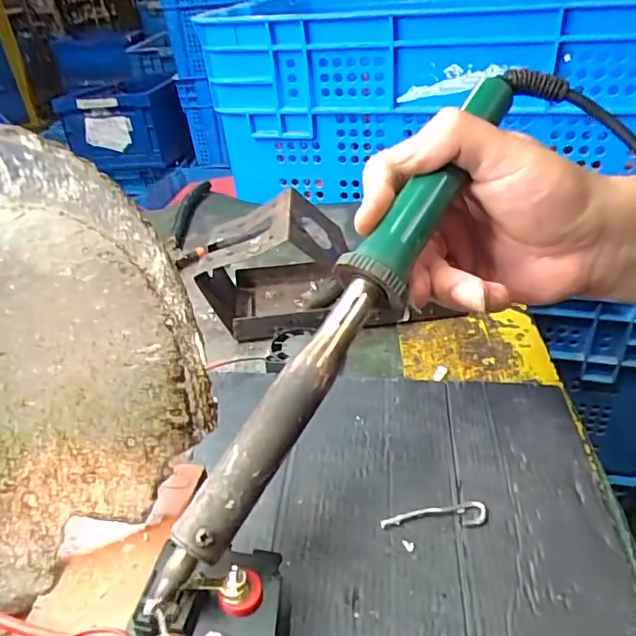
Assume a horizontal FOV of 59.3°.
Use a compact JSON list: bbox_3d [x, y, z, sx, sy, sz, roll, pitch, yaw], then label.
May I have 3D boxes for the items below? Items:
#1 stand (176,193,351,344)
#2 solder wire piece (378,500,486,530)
[{"bbox_3d":[-0.029,-0.037,0.384,0.110,0.080,0.069,-2,34,3],"label":"stand"},{"bbox_3d":[0.053,0.089,0.253,0.047,0.004,0.012,-2,34,3],"label":"solder wire piece"}]

